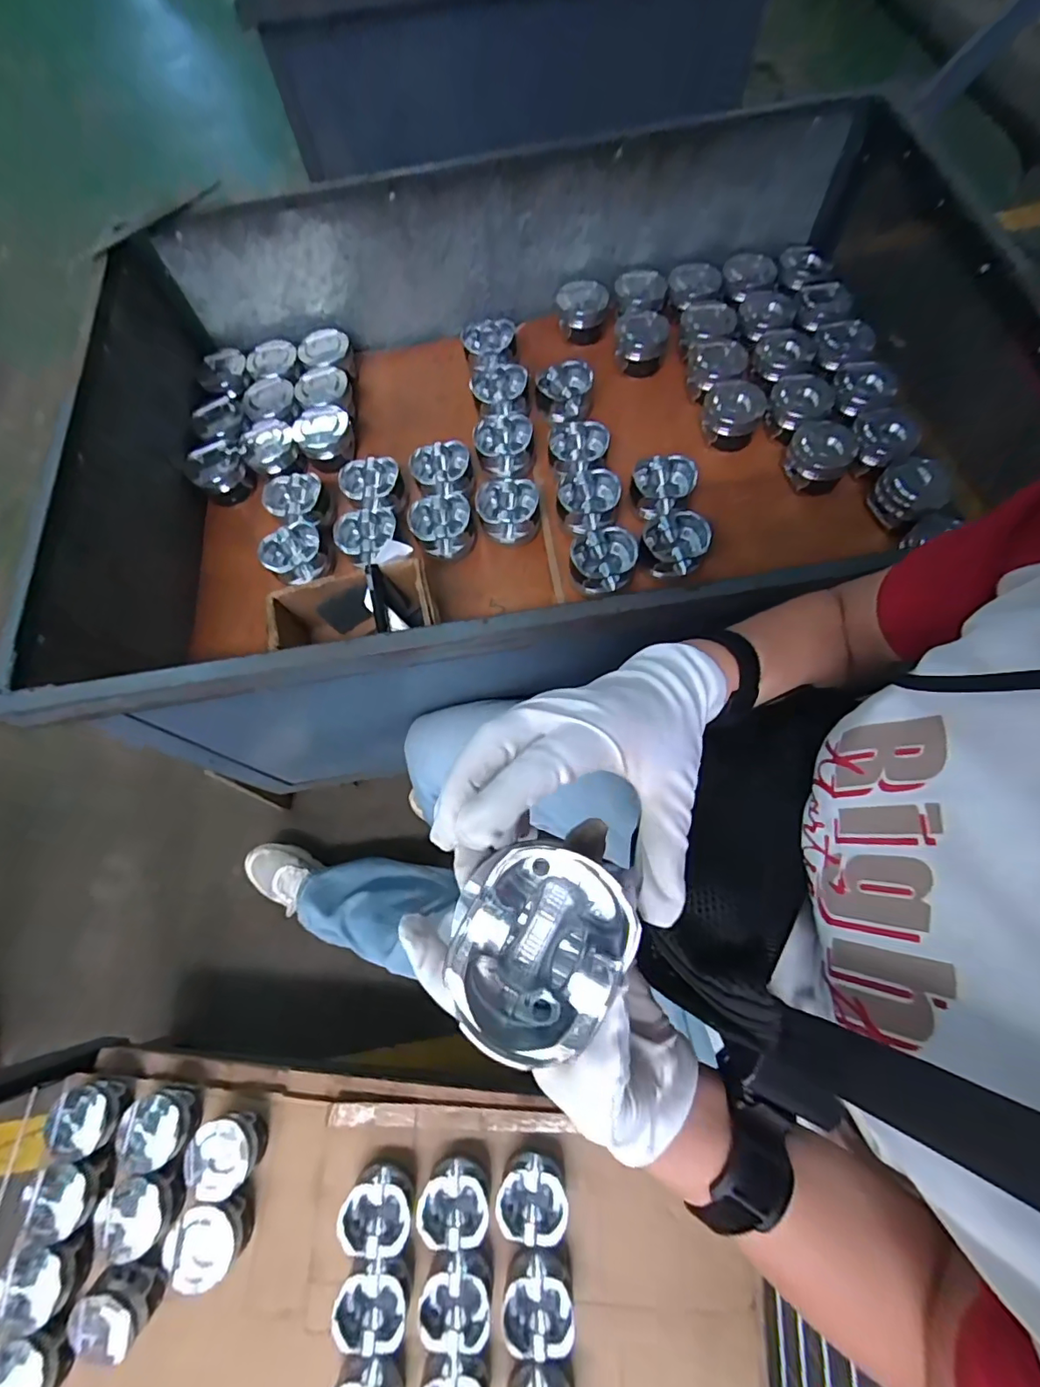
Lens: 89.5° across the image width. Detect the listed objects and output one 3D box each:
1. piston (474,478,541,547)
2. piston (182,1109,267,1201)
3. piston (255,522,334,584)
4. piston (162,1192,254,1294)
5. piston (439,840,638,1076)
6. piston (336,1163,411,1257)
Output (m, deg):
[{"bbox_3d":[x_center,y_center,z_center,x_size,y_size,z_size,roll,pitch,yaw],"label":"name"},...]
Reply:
[{"bbox_3d":[-0.016,-0.257,0.726,0.088,0.047,0.082,-1,69,2],"label":"piston"},{"bbox_3d":[-0.398,0.619,0.710,0.084,0.061,0.084,-1,69,2],"label":"piston"},{"bbox_3d":[-0.309,-0.196,0.739,0.078,0.044,0.096,39,76,15],"label":"piston"},{"bbox_3d":[-0.401,0.705,0.683,0.089,0.060,0.083,-1,69,2],"label":"piston"},{"bbox_3d":[0.009,0.114,0.240,0.072,0.045,0.089,27,73,12],"label":"piston"},{"bbox_3d":[-0.185,0.672,0.684,0.090,0.054,0.087,-1,69,2],"label":"piston"}]

